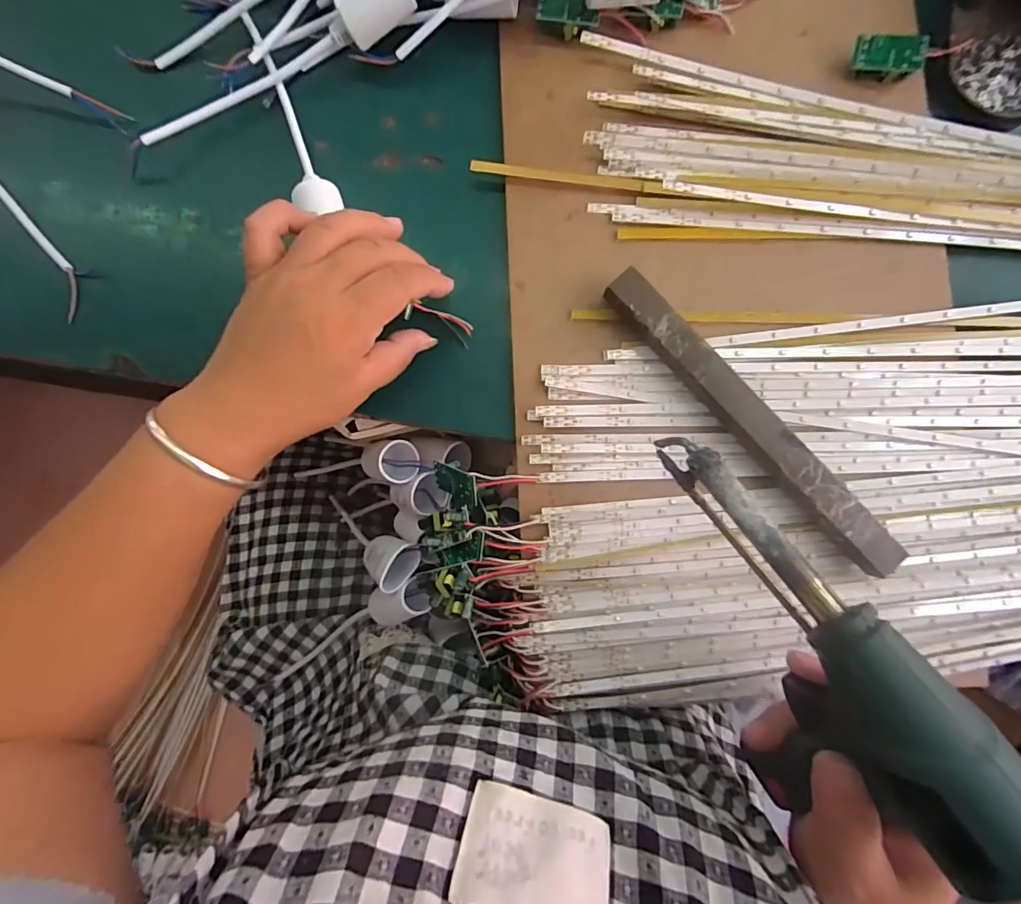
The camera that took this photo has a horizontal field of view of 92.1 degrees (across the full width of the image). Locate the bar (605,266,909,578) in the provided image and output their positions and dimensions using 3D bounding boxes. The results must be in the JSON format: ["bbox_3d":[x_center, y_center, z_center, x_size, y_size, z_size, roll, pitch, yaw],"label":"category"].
[{"bbox_3d":[0.134,-0.017,0.280,0.023,0.021,0.213,-42,87,-1],"label":"bar"}]

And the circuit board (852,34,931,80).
[{"bbox_3d":[0.230,-0.240,0.298,0.040,0.010,0.021,5,87,2],"label":"circuit board"}]

